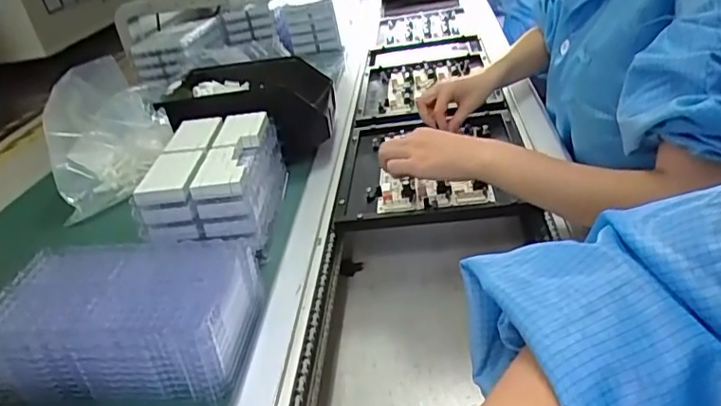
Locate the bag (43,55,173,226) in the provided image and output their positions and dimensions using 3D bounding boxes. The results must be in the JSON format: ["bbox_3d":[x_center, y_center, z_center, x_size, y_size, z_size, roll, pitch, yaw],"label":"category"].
[{"bbox_3d":[-0.349,-0.099,0.778,0.154,0.178,0.132,-19,28,-20],"label":"bag"}]

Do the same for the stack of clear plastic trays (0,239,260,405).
[{"bbox_3d":[-0.204,0.100,0.505,0.213,0.078,0.141,-6,30,7],"label":"stack of clear plastic trays"}]

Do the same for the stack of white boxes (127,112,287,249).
[{"bbox_3d":[-0.173,-0.032,0.682,0.139,0.089,0.206,-8,26,1],"label":"stack of white boxes"}]

